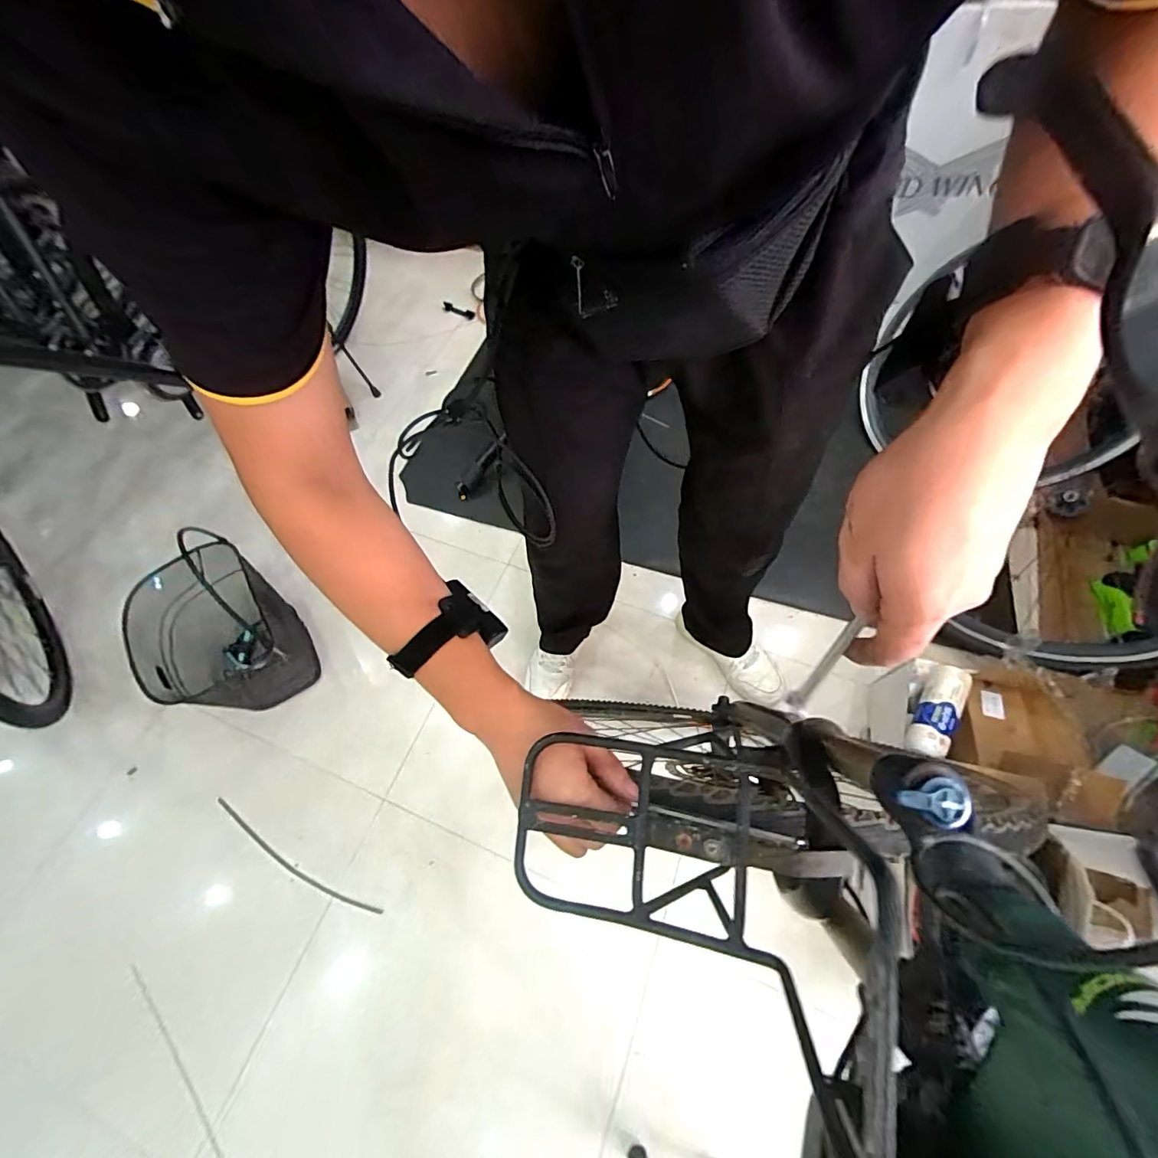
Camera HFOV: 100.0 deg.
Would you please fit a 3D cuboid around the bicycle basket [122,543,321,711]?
[{"bbox_3d":[-0.794,0.109,1.068,0.402,0.260,0.268,36,70,20],"label":"bicycle basket"}]

